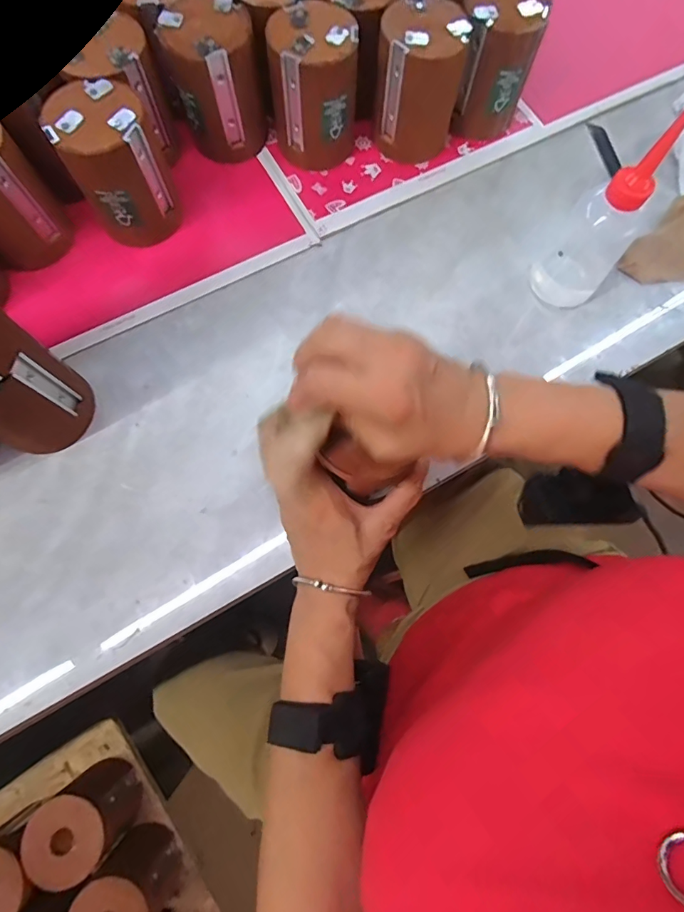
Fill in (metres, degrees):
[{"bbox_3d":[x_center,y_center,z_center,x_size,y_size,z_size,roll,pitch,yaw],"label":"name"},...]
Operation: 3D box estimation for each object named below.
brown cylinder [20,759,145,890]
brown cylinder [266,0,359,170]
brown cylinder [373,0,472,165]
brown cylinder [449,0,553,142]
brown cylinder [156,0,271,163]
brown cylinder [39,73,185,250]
[{"bbox_3d":[-0.273,0.388,0.484,0.074,0.093,0.076,-38,79,-10],"label":"brown cylinder"},{"bbox_3d":[-0.026,-0.344,0.425,0.077,0.104,0.078,3,75,0],"label":"brown cylinder"},{"bbox_3d":[0.072,-0.352,0.428,0.073,0.100,0.071,15,75,3],"label":"brown cylinder"},{"bbox_3d":[0.146,-0.384,0.440,0.070,0.103,0.073,11,75,2],"label":"brown cylinder"},{"bbox_3d":[-0.115,-0.352,0.426,0.083,0.102,0.078,-14,76,-5],"label":"brown cylinder"},{"bbox_3d":[-0.193,-0.249,0.398,0.075,0.104,0.077,0,75,-1],"label":"brown cylinder"}]

